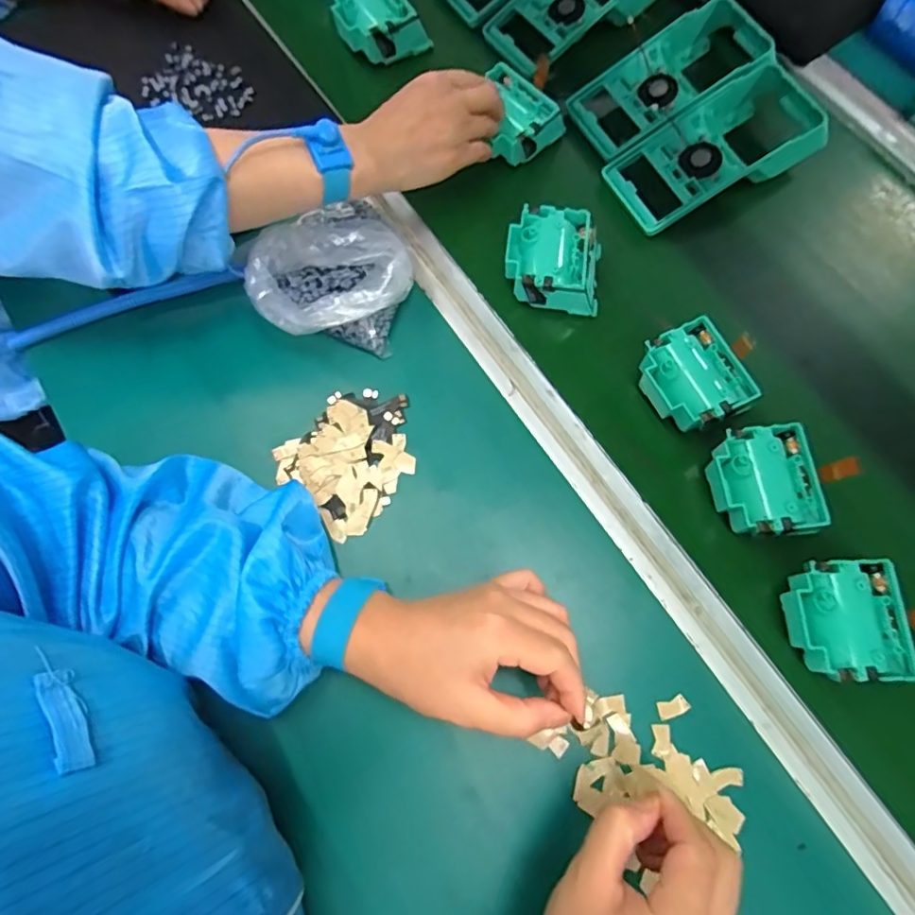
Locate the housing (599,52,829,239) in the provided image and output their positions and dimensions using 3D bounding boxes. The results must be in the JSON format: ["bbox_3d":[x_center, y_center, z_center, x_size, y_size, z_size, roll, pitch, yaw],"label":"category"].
[{"bbox_3d":[0.237,-0.279,0.488,0.202,0.054,0.089,-24,73,-8],"label":"housing"}]

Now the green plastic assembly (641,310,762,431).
[{"bbox_3d":[0.177,-0.057,0.421,0.069,0.041,0.077,-27,74,-10],"label":"green plastic assembly"}]

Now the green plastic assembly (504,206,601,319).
[{"bbox_3d":[0.078,-0.159,0.455,0.082,0.039,0.081,5,71,1],"label":"green plastic assembly"}]

